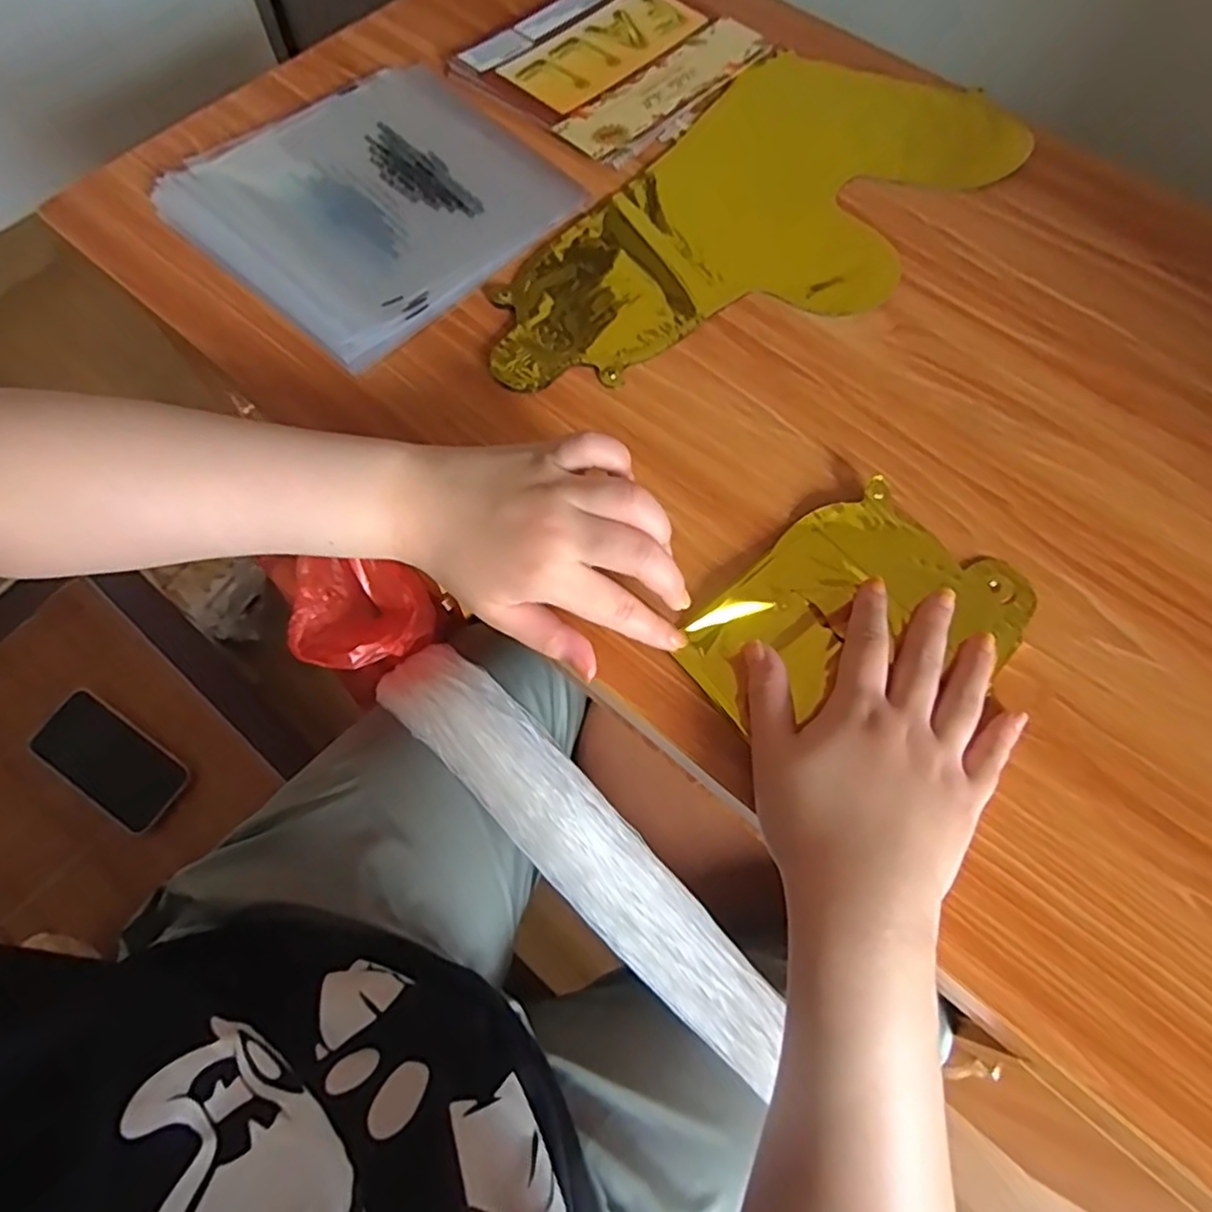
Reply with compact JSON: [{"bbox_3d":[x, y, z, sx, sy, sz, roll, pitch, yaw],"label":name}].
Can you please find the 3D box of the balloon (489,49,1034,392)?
[{"bbox_3d":[0.105,-0.266,0.480,0.192,0.009,0.423,41,72,14],"label":"balloon"}]

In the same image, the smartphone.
[{"bbox_3d":[-0.468,0.147,0.655,0.140,0.007,0.071,34,72,5],"label":"smartphone"}]

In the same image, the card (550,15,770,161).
[{"bbox_3d":[0.045,-0.394,0.525,0.192,0.006,0.052,-42,75,-17],"label":"card"}]

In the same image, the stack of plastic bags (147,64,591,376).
[{"bbox_3d":[-0.158,-0.281,0.474,0.215,0.008,0.218,42,73,14],"label":"stack of plastic bags"}]

